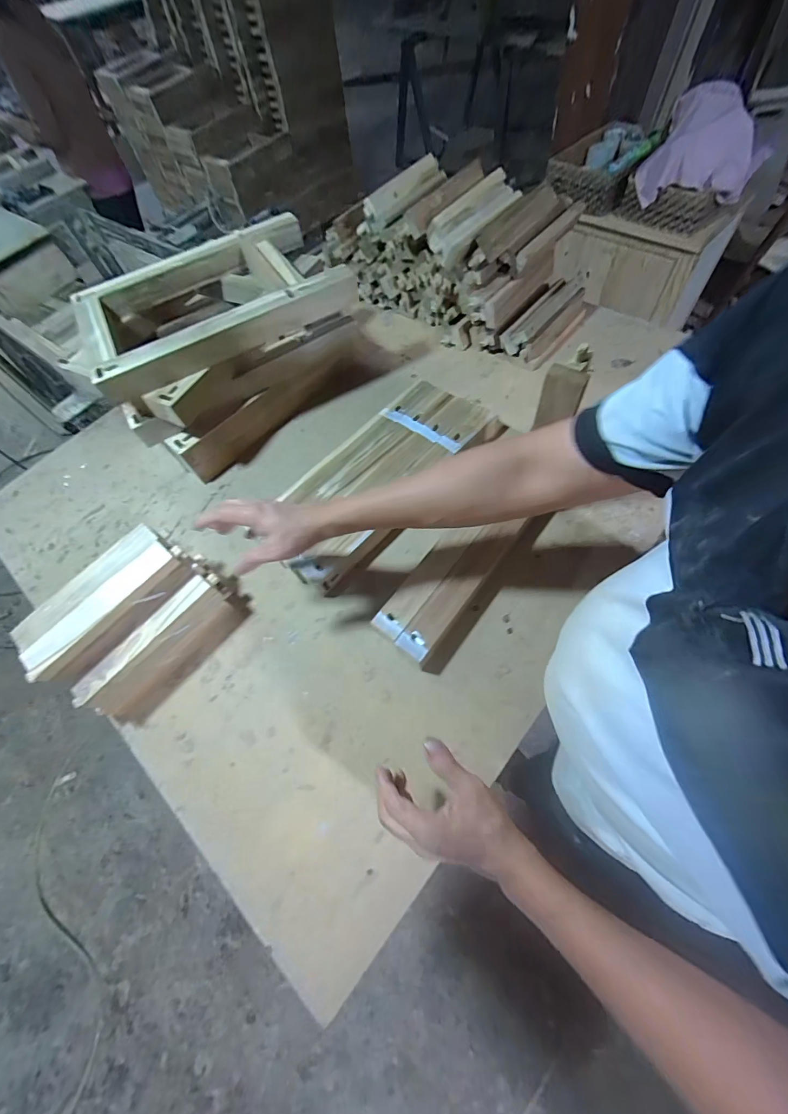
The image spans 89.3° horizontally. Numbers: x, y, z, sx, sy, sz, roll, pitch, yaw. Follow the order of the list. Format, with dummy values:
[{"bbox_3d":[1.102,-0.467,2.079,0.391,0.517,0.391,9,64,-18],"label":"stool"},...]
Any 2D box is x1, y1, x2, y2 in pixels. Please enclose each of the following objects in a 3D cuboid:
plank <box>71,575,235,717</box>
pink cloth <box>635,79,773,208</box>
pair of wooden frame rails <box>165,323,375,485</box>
[{"bbox_3d":[-0.339,0.127,0.590,0.048,0.080,0.230,33,71,21],"label":"plank"},{"bbox_3d":[0.914,-1.189,1.160,0.302,0.174,0.281,29,69,20],"label":"pink cloth"},{"bbox_3d":[-0.217,-0.338,0.809,0.489,0.133,0.062,-41,61,-17],"label":"pair of wooden frame rails"}]

